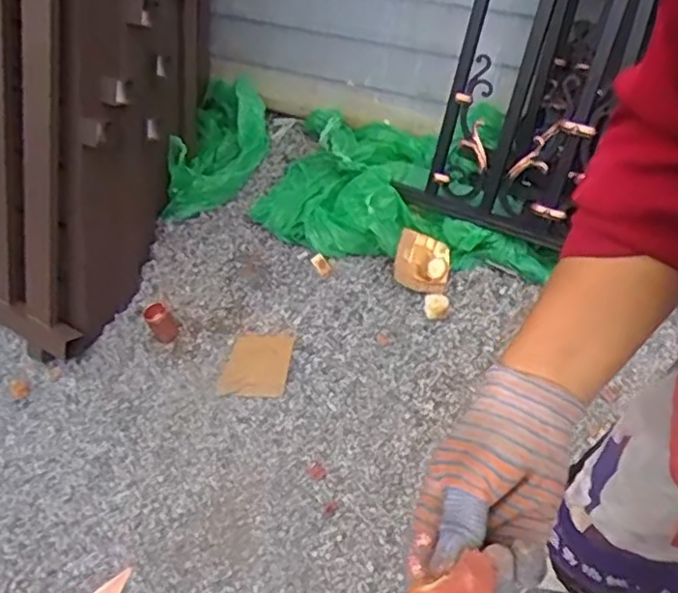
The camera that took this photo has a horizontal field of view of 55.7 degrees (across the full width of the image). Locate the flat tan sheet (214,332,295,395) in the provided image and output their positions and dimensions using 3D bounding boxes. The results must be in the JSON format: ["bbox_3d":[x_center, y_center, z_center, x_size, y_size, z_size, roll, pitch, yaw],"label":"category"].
[{"bbox_3d":[-0.183,0.143,1.417,0.146,0.018,0.158,3,51,8],"label":"flat tan sheet"}]

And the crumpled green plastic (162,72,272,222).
[{"bbox_3d":[-0.328,-0.422,1.799,0.209,0.144,0.532,2,51,7],"label":"crumpled green plastic"}]

